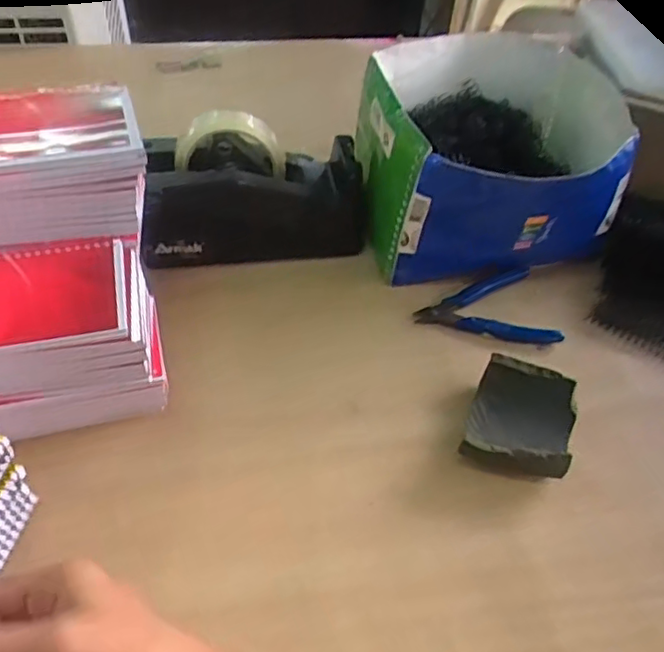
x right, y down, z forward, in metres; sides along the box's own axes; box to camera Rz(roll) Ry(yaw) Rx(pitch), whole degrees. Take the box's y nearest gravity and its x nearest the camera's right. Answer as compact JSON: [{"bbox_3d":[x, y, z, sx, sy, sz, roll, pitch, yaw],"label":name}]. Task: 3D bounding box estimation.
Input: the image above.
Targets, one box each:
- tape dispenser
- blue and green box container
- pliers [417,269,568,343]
[{"bbox_3d":[-0.074,-0.126,0.590,0.201,0.122,0.072,-9,51,-13],"label":"tape dispenser"},{"bbox_3d":[0.148,-0.161,0.618,0.232,0.142,0.245,-2,49,-7],"label":"blue and green box container"},{"bbox_3d":[0.136,-0.012,0.561,0.114,0.021,0.070,-10,51,-14],"label":"pliers"}]

